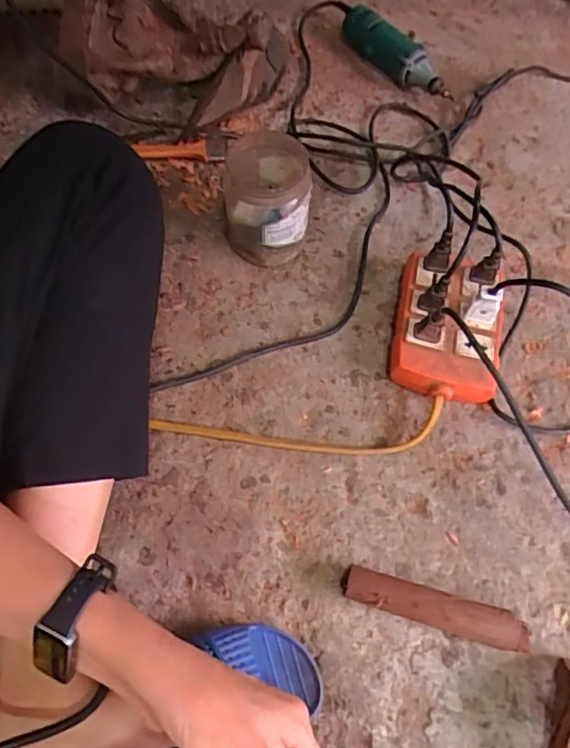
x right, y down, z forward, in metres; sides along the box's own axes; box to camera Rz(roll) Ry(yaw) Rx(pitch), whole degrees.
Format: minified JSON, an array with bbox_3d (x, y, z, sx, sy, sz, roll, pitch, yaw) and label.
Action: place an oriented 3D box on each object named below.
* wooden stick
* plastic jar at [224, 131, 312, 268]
[{"bbox_3d":[0.127,0.199,0.485,0.154,0.029,0.029,15,58,5],"label":"wooden stick"},{"bbox_3d":[-0.017,-0.197,0.647,0.086,0.121,0.105,5,61,1],"label":"plastic jar"}]

